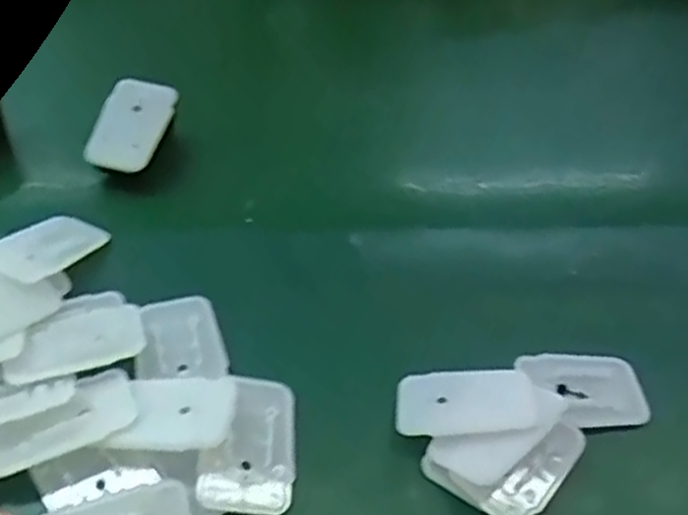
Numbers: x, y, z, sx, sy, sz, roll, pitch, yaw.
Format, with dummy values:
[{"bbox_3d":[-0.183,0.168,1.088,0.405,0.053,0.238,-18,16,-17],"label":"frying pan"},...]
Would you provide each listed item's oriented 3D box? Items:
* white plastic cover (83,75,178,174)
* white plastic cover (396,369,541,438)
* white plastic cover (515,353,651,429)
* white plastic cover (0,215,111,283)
[{"bbox_3d":[-0.143,-0.090,0.482,0.051,0.005,0.068,12,66,14],"label":"white plastic cover"},{"bbox_3d":[0.063,0.074,0.369,0.070,0.004,0.042,-4,36,9],"label":"white plastic cover"},{"bbox_3d":[0.136,0.075,0.405,0.069,0.007,0.043,4,55,-5],"label":"white plastic cover"},{"bbox_3d":[-0.172,-0.007,0.414,0.036,0.007,0.066,38,44,11],"label":"white plastic cover"}]

